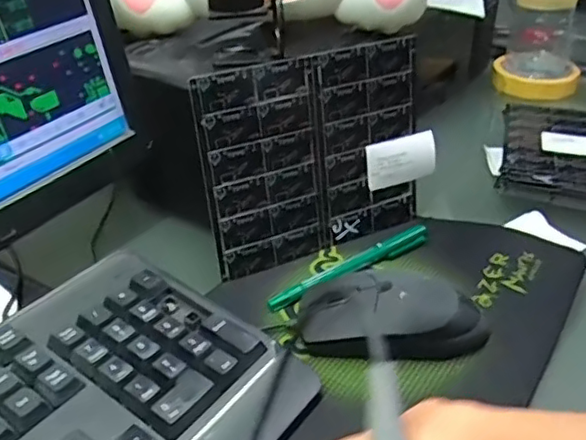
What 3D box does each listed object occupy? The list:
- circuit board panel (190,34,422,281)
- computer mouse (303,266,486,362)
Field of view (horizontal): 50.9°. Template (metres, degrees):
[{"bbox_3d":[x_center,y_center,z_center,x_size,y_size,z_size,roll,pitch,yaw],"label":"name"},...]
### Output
[{"bbox_3d":[0.019,-0.044,0.431,0.163,0.141,0.005,-17,28,-22],"label":"circuit board panel"},{"bbox_3d":[0.059,0.058,0.365,0.108,0.032,0.058,5,35,9],"label":"computer mouse"}]

